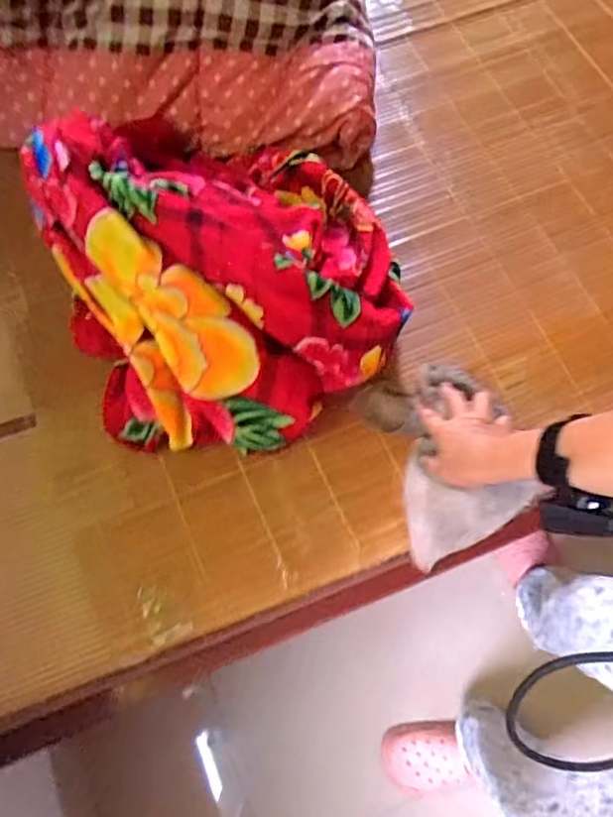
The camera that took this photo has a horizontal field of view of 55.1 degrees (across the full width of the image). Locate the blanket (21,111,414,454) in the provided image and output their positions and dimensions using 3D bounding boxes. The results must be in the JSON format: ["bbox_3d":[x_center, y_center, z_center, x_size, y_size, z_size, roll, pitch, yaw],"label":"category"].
[{"bbox_3d":[-0.096,-0.182,0.673,0.362,0.176,0.447,-15,71,-7],"label":"blanket"}]

